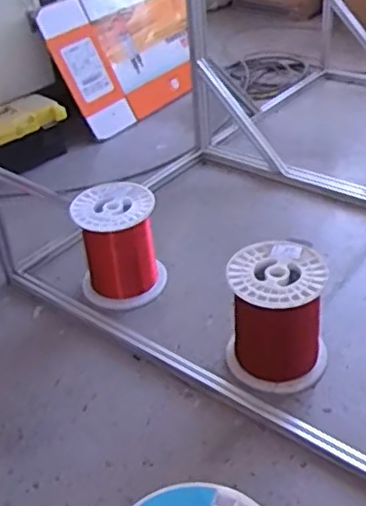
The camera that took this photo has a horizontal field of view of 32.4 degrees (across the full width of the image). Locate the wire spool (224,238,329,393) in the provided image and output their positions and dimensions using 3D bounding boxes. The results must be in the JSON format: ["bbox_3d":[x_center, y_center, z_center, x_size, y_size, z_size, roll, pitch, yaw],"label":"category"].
[{"bbox_3d":[0.192,0.131,1.301,0.199,0.234,0.206,1,38,11],"label":"wire spool"}]

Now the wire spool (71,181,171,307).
[{"bbox_3d":[-0.164,-0.020,1.591,0.212,0.238,0.206,-11,37,-5],"label":"wire spool"}]

